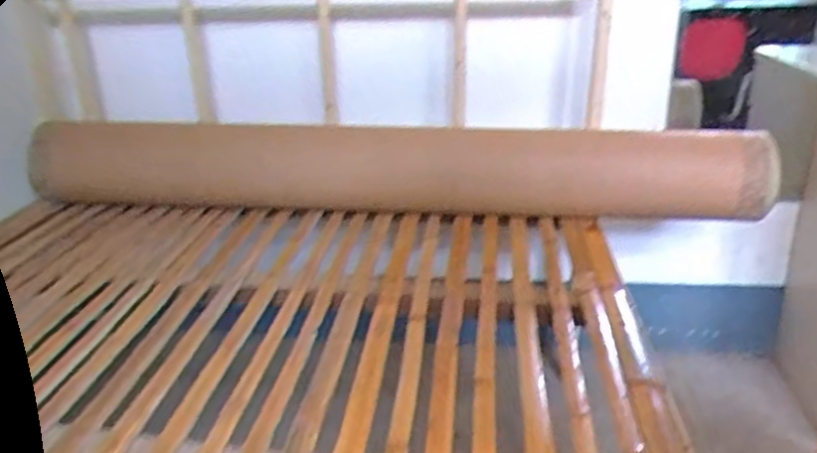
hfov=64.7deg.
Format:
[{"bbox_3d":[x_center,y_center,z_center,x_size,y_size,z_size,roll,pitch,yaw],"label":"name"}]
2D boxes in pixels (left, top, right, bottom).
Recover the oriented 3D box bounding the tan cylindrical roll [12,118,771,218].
[{"bbox_3d":[-0.018,-0.121,1.293,1.466,0.173,0.118,-2,23,5],"label":"tan cylindrical roll"}]

